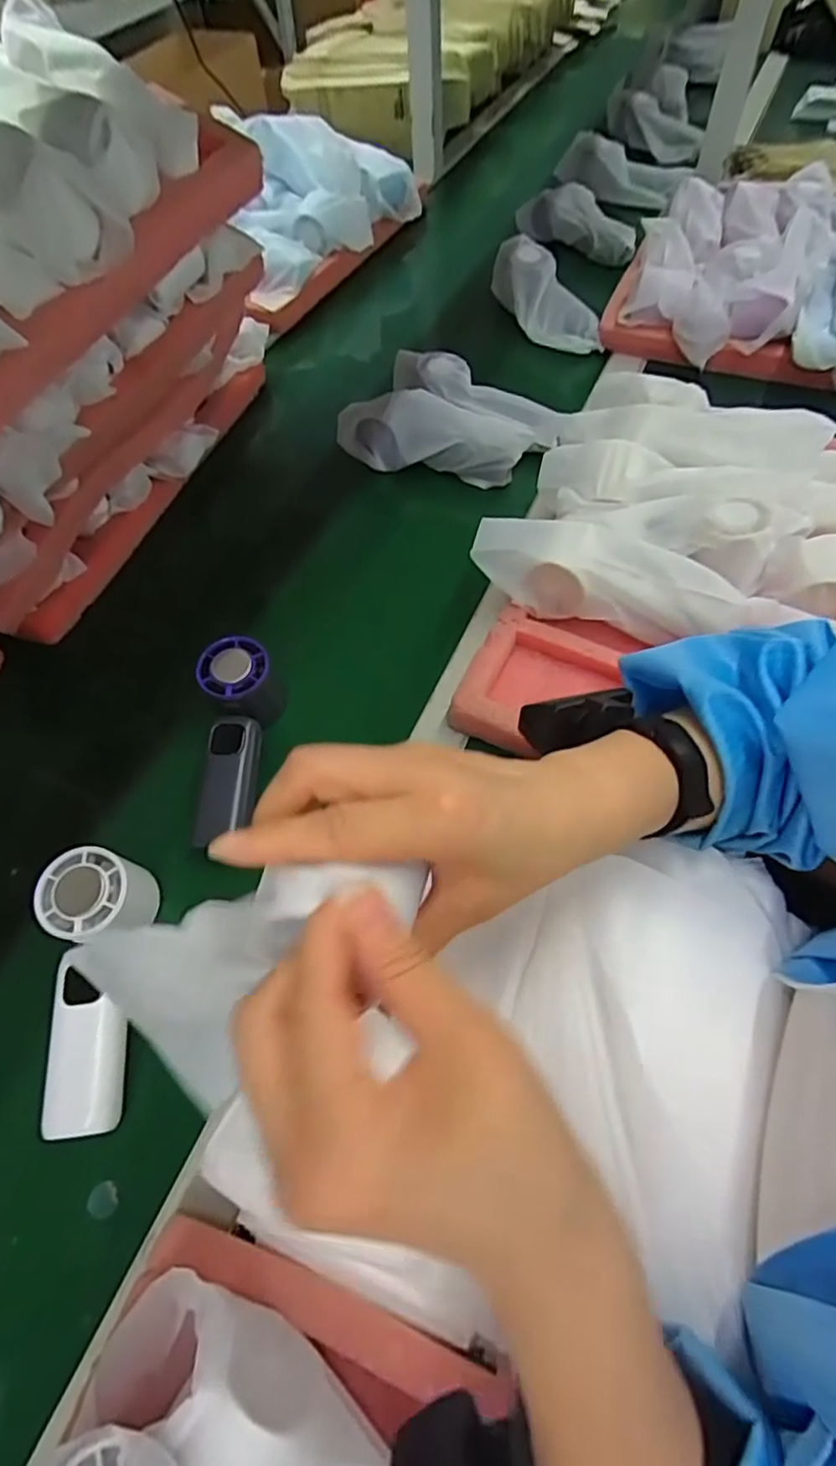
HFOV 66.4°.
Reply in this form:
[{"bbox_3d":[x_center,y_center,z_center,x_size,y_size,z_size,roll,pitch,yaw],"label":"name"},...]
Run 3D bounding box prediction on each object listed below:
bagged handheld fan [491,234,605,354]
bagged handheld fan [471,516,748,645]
[{"bbox_3d":[0.153,-0.513,0.763,0.076,0.043,0.177,-27,76,-13],"label":"bagged handheld fan"},{"bbox_3d":[0.141,-0.122,0.490,0.194,0.045,0.058,15,60,13],"label":"bagged handheld fan"}]

